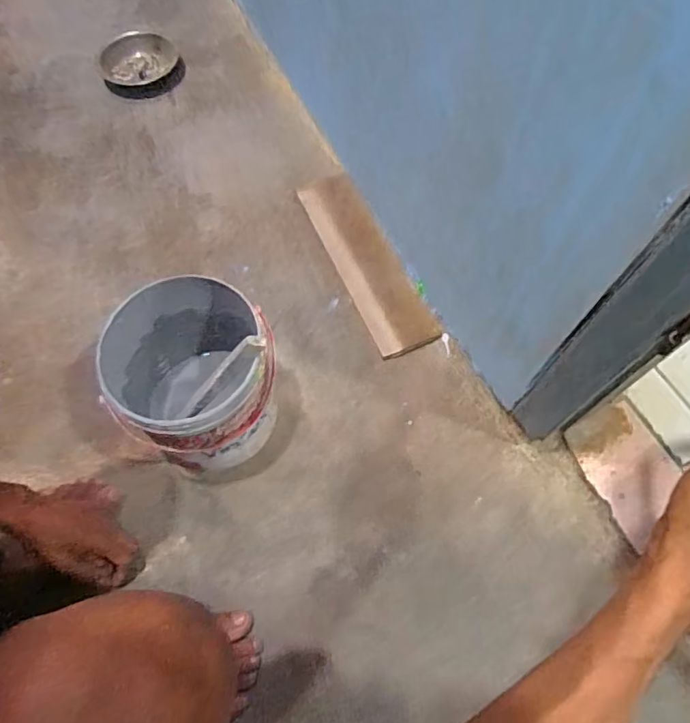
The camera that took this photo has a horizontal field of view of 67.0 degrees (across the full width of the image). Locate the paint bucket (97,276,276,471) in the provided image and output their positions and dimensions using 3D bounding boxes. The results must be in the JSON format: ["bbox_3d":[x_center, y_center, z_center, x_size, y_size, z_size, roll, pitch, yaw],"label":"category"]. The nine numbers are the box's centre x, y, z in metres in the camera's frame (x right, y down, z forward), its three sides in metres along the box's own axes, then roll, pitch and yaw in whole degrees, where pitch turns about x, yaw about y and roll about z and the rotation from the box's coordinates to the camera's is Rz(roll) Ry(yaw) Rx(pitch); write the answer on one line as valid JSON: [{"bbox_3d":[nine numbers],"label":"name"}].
[{"bbox_3d":[-0.171,0.024,0.635,0.179,0.213,0.177,1,64,-1],"label":"paint bucket"}]

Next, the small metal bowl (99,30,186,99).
[{"bbox_3d":[-0.399,-0.580,1.020,0.153,0.040,0.148,0,66,1],"label":"small metal bowl"}]

